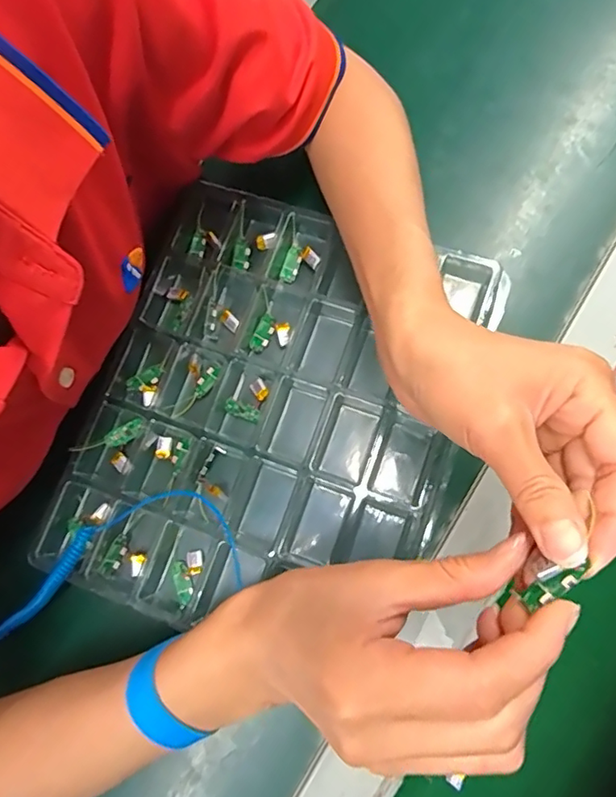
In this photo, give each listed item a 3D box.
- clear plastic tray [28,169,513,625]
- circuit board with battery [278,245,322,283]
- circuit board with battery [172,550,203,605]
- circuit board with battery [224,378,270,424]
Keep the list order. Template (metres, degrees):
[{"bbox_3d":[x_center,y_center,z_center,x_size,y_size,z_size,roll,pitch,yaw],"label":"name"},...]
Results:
[{"bbox_3d":[-0.024,0.012,0.370,0.238,0.046,0.288,21,81,11],"label":"clear plastic tray"},{"bbox_3d":[-0.007,-0.098,0.397,0.027,0.016,0.028,31,83,12],"label":"circuit board with battery"},{"bbox_3d":[-0.082,0.117,0.360,0.019,0.006,0.034,21,81,11],"label":"circuit board with battery"},{"bbox_3d":[-0.042,-0.001,0.378,0.026,0.004,0.029,19,81,11],"label":"circuit board with battery"}]

